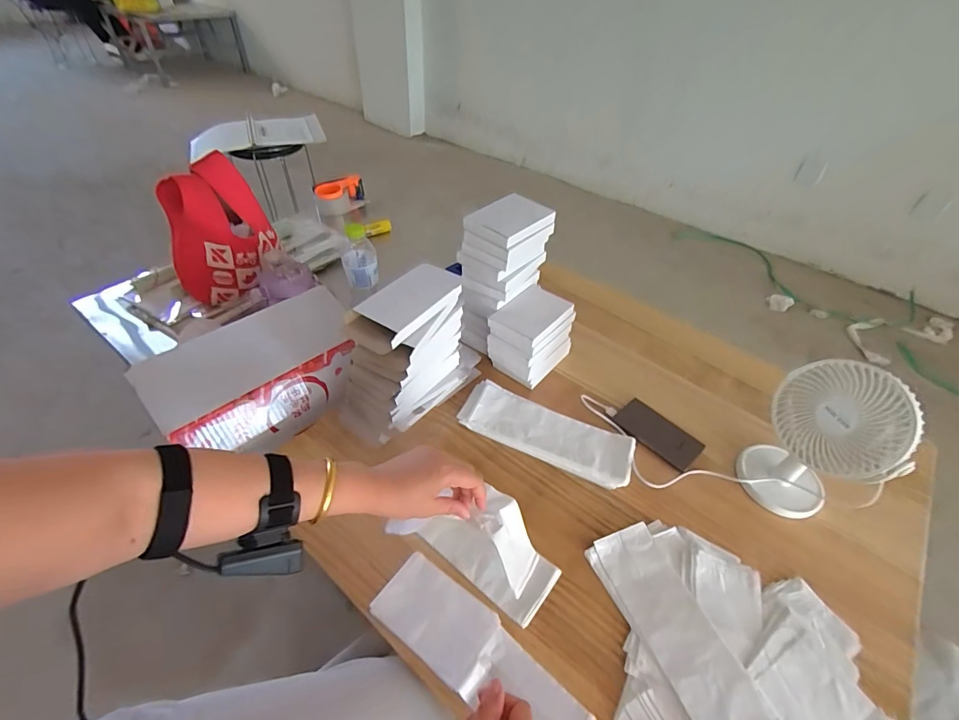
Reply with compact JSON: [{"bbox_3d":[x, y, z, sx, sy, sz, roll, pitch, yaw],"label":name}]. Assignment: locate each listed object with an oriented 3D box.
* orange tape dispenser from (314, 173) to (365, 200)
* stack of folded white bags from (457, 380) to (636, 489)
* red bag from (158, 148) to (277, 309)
[{"bbox_3d":[-0.422,-0.514,1.351,0.148,0.057,0.062,-21,50,-24],"label":"orange tape dispenser"},{"bbox_3d":[0.102,0.110,0.695,0.270,0.019,0.099,19,48,16],"label":"stack of folded white bags"},{"bbox_3d":[-0.531,-0.246,0.897,0.208,0.238,0.167,-13,47,-17],"label":"red bag"}]

